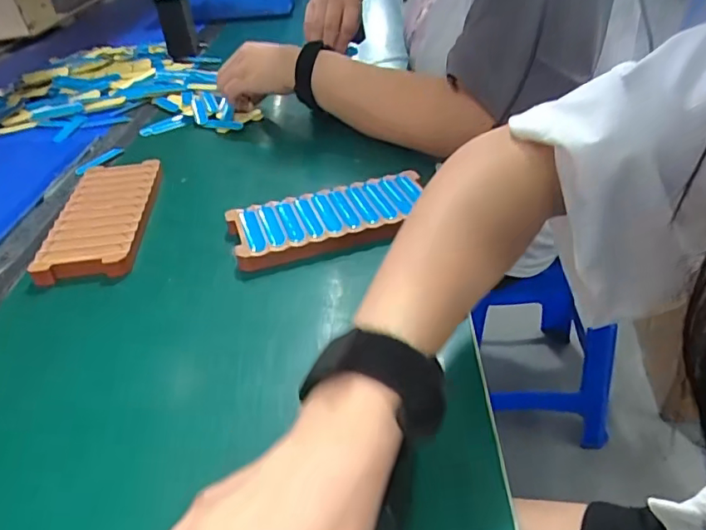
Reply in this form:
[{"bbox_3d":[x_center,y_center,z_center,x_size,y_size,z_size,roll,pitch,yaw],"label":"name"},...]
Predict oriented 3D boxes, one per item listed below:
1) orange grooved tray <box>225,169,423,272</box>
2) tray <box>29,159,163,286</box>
[{"bbox_3d":[-0.017,-0.040,0.464,0.170,0.017,0.079,-15,38,-12],"label":"orange grooved tray"},{"bbox_3d":[-0.222,-0.045,0.492,0.077,0.021,0.171,-7,37,-1],"label":"tray"}]

